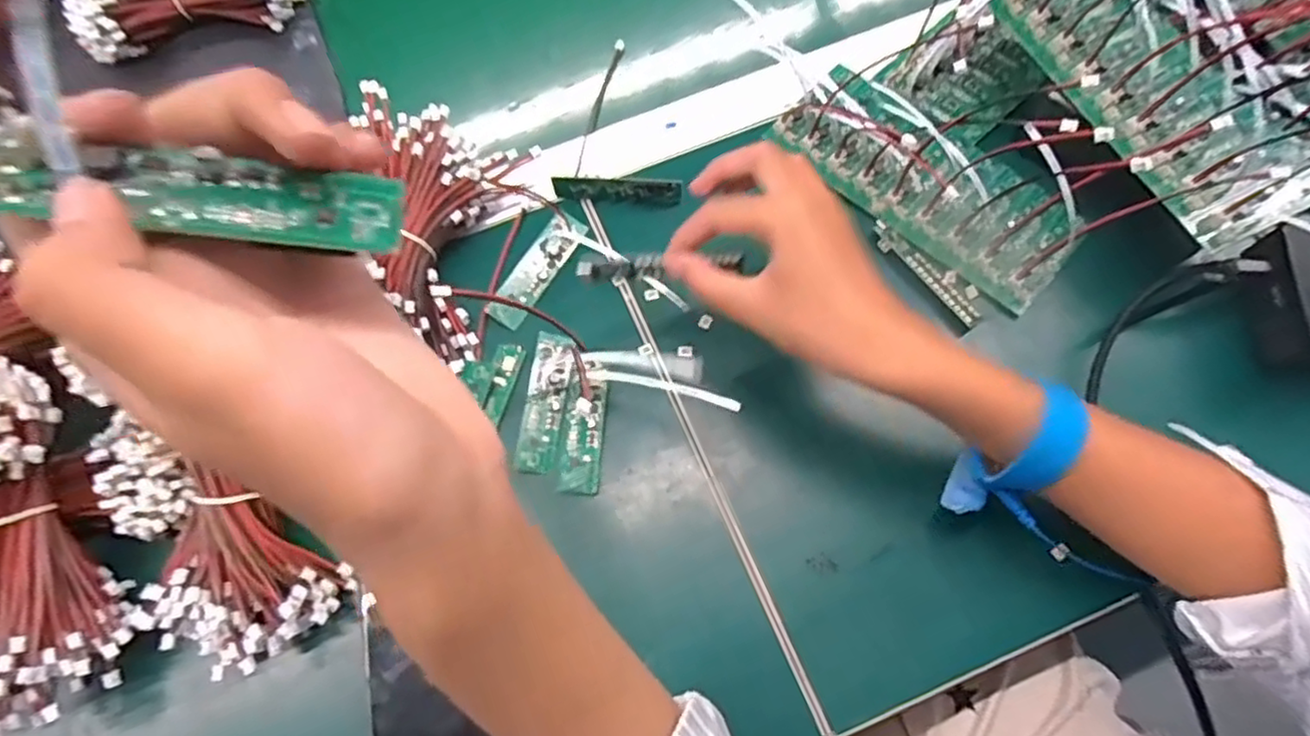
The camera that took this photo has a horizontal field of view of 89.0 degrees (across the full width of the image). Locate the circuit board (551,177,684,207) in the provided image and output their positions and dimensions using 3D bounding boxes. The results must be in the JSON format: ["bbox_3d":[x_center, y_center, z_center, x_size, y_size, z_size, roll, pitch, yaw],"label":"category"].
[{"bbox_3d":[-0.024,-0.115,0.430,0.082,0.016,0.009,5,70,4],"label":"circuit board"}]

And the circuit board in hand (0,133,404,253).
[{"bbox_3d":[-0.095,-0.037,0.140,0.079,0.006,0.021,1,67,-26],"label":"circuit board in hand"}]

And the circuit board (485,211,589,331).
[{"bbox_3d":[-0.074,-0.063,0.422,0.022,0.005,0.085,29,73,12],"label":"circuit board"}]

